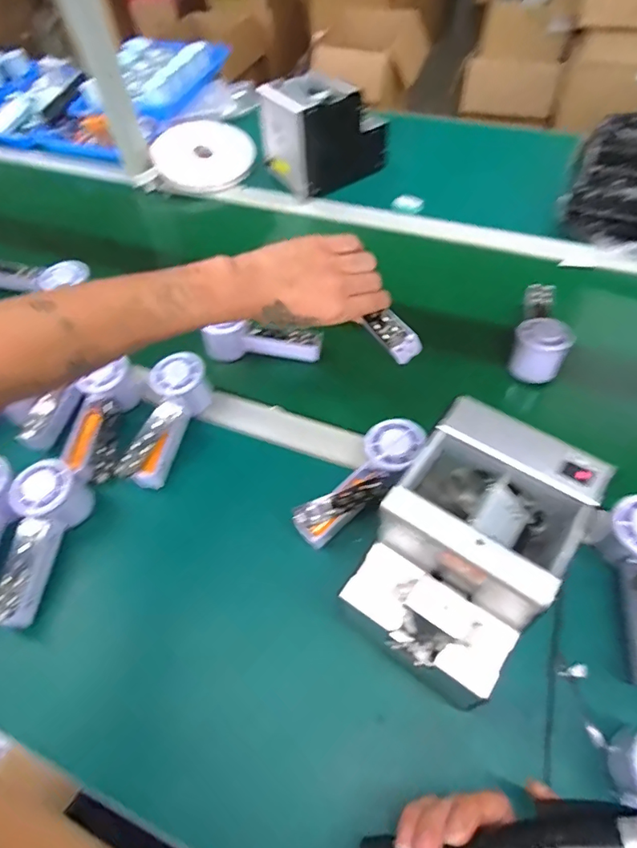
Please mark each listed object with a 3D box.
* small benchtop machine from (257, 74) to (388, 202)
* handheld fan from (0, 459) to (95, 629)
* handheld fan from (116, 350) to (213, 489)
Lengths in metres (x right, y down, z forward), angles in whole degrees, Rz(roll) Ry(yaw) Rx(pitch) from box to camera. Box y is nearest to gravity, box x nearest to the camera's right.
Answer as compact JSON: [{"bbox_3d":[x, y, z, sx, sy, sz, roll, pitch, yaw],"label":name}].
[{"bbox_3d":[0.013,-0.507,0.853,0.182,0.139,0.126,-30,59,-17],"label":"small benchtop machine"},{"bbox_3d":[-0.277,0.112,0.474,0.050,0.055,0.147,9,56,9],"label":"handheld fan"},{"bbox_3d":[-0.171,-0.008,0.552,0.056,0.053,0.157,12,69,11],"label":"handheld fan"}]

